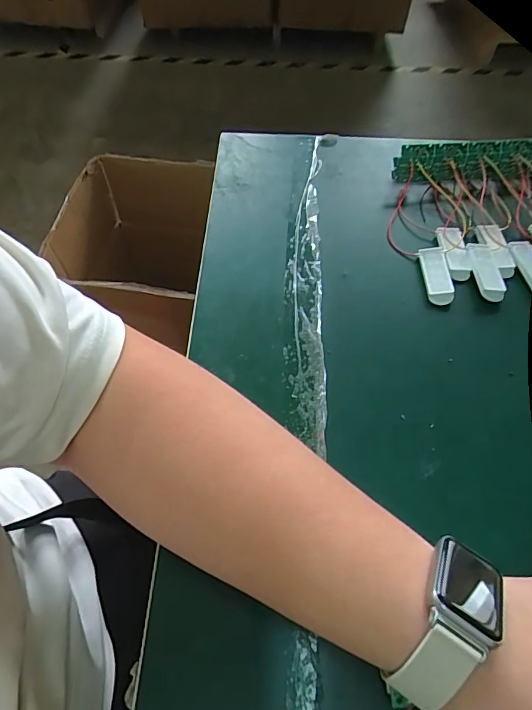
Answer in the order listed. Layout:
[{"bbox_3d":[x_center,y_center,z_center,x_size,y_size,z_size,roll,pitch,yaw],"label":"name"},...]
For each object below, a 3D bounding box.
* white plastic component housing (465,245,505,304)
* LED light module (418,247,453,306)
[{"bbox_3d":[0.188,-0.071,0.378,0.024,0.007,0.060,-1,58,-1],"label":"white plastic component housing"},{"bbox_3d":[0.144,-0.068,0.378,0.020,0.010,0.059,1,58,0],"label":"LED light module"}]

